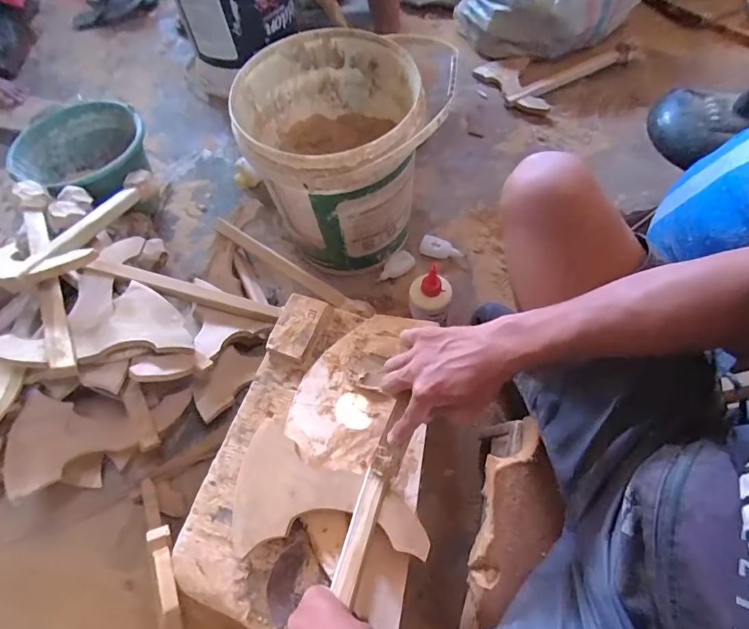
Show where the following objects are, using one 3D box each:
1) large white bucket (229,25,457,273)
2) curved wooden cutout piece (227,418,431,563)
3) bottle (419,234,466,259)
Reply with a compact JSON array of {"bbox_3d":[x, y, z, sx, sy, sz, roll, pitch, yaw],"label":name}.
[{"bbox_3d":[-0.065,-0.281,0.779,0.303,0.311,0.283,-2,62,4],"label":"large white bucket"},{"bbox_3d":[-0.054,0.200,0.503,0.221,0.021,0.145,-2,59,5],"label":"curved wooden cutout piece"},{"bbox_3d":[0.144,-0.138,0.889,0.093,0.028,0.038,13,67,8],"label":"bottle"}]

